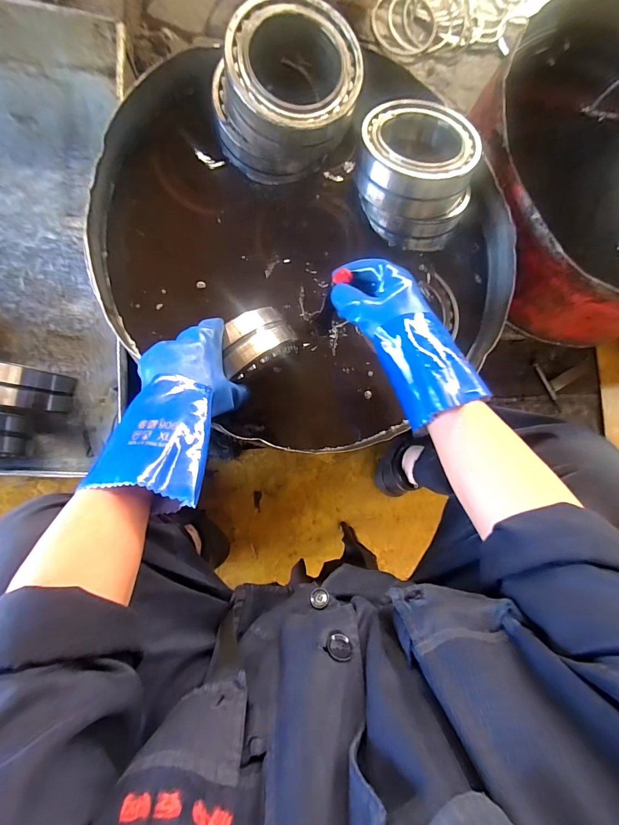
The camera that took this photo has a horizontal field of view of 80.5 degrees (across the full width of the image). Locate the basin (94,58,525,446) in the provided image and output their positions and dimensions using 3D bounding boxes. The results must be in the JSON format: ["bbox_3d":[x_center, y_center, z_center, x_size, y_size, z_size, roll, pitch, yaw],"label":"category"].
[{"bbox_3d":[0.010,-0.211,0.532,0.569,0.144,0.515,1,86,-9],"label":"basin"}]

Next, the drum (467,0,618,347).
[{"bbox_3d":[0.563,-0.419,0.686,0.589,0.230,0.534,-11,88,-10],"label":"drum"}]

